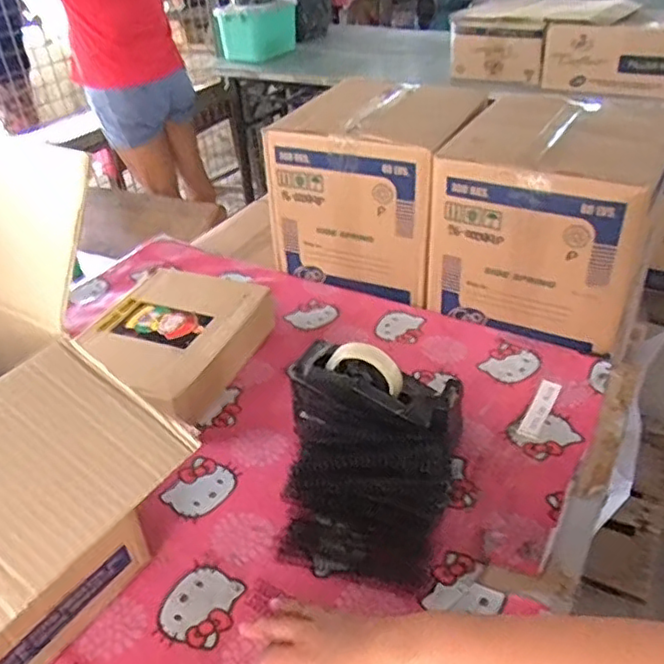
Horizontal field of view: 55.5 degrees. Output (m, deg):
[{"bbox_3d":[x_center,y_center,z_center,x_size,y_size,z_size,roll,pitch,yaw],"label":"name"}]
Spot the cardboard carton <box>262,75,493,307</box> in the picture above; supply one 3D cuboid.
[{"bbox_3d":[0.077,-0.243,1.080,0.275,0.262,0.242,15,40,23],"label":"cardboard carton"}]

